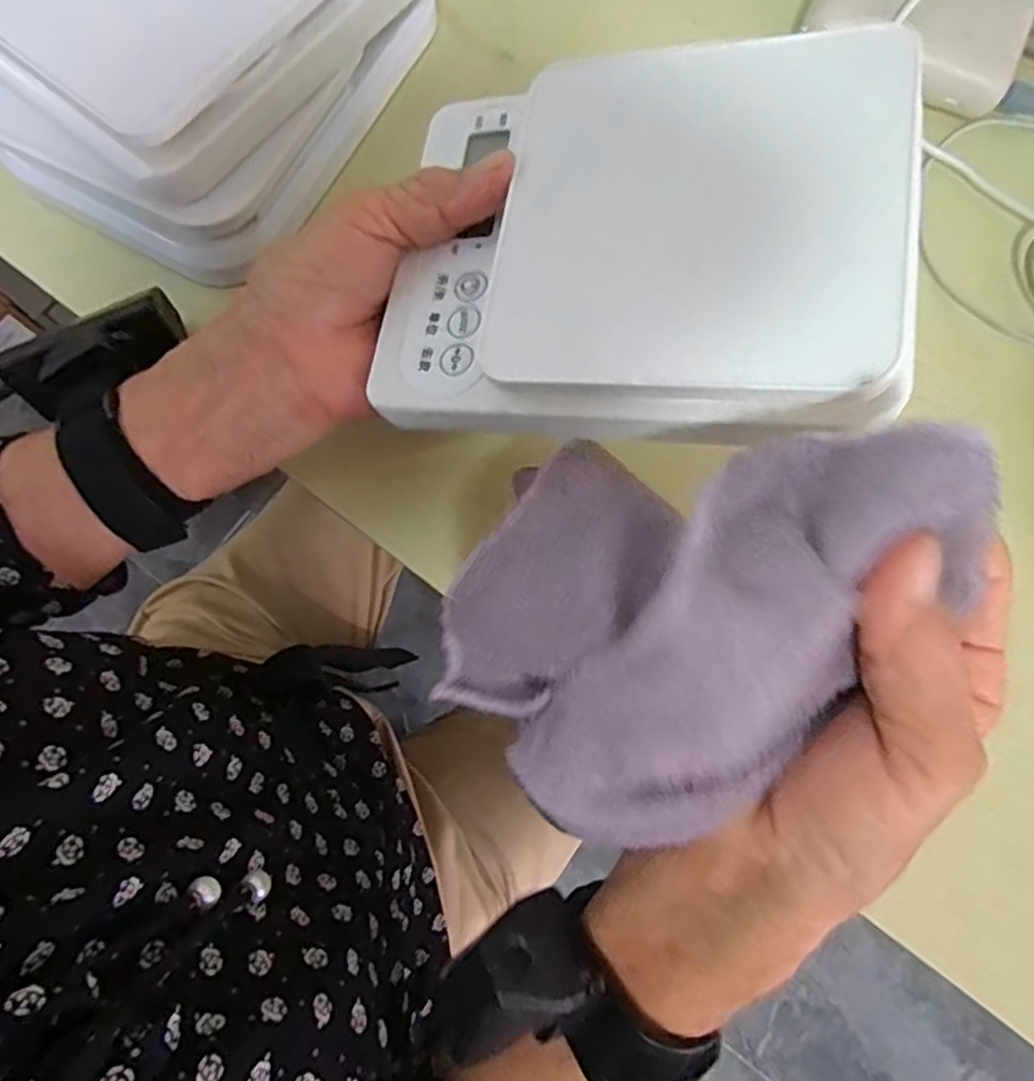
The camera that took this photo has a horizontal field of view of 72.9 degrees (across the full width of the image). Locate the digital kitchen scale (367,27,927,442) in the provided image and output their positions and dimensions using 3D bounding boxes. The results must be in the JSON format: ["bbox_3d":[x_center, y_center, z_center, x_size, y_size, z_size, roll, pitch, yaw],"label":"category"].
[{"bbox_3d":[0.036,-0.099,0.228,0.167,0.021,0.131,6,81,22],"label":"digital kitchen scale"}]

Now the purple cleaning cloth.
[{"bbox_3d":[0.038,0.020,0.203,0.105,0.104,0.122,40,80,6],"label":"purple cleaning cloth"}]

